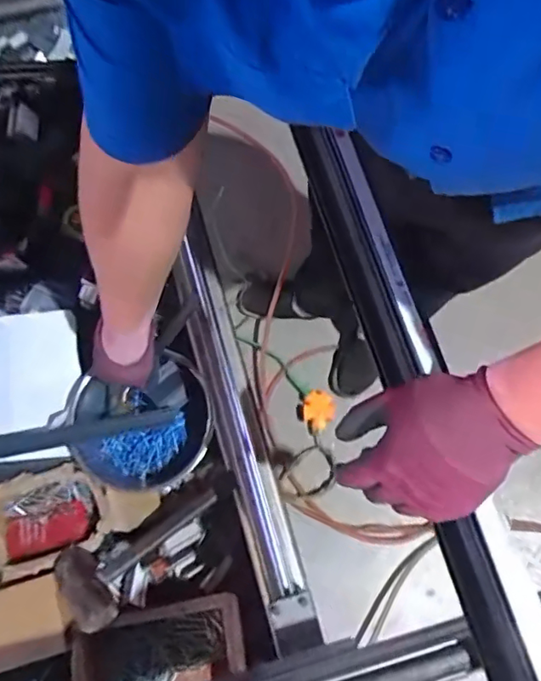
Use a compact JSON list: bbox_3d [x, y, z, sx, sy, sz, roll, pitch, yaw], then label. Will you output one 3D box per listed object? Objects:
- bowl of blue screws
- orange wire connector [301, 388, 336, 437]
[{"bbox_3d":[-0.200,0.134,0.852,0.216,0.089,0.198,0,76,0],"label":"bowl of blue screws"},{"bbox_3d":[0.123,0.184,1.443,0.097,0.045,0.091,1,74,-2],"label":"orange wire connector"}]

